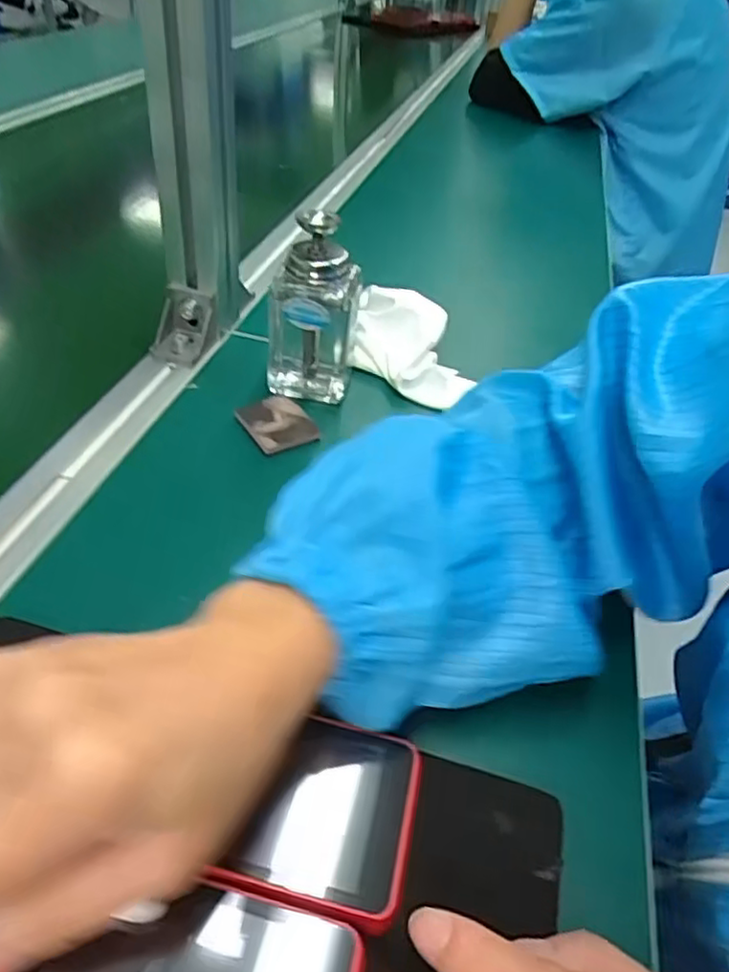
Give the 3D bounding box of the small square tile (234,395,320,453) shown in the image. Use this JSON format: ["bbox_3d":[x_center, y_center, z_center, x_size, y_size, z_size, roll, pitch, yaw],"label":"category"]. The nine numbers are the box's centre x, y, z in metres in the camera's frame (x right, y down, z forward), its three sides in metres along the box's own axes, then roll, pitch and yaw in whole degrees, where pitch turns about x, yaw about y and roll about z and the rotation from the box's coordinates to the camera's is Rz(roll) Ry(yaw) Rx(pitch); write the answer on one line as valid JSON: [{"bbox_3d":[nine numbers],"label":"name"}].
[{"bbox_3d":[-0.056,-0.042,0.430,0.041,0.007,0.049,-19,48,-28],"label":"small square tile"}]

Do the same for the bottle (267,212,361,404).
[{"bbox_3d":[-0.032,-0.114,0.435,0.060,0.114,0.049,0,41,-9],"label":"bottle"}]

